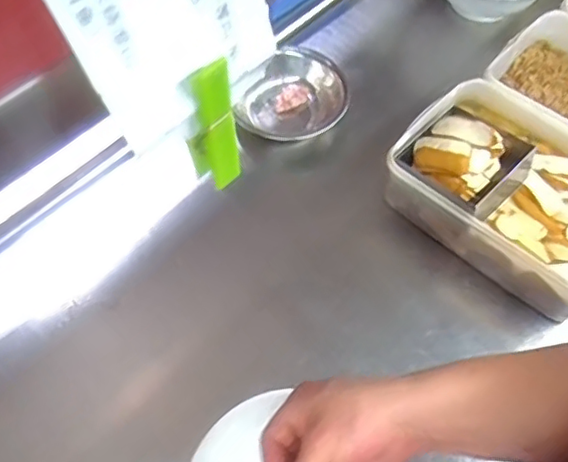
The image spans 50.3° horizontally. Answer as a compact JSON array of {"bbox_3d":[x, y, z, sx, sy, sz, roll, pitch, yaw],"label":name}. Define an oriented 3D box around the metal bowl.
[{"bbox_3d":[0.010,-0.182,0.875,0.152,0.066,0.161,29,62,14],"label":"metal bowl"}]

